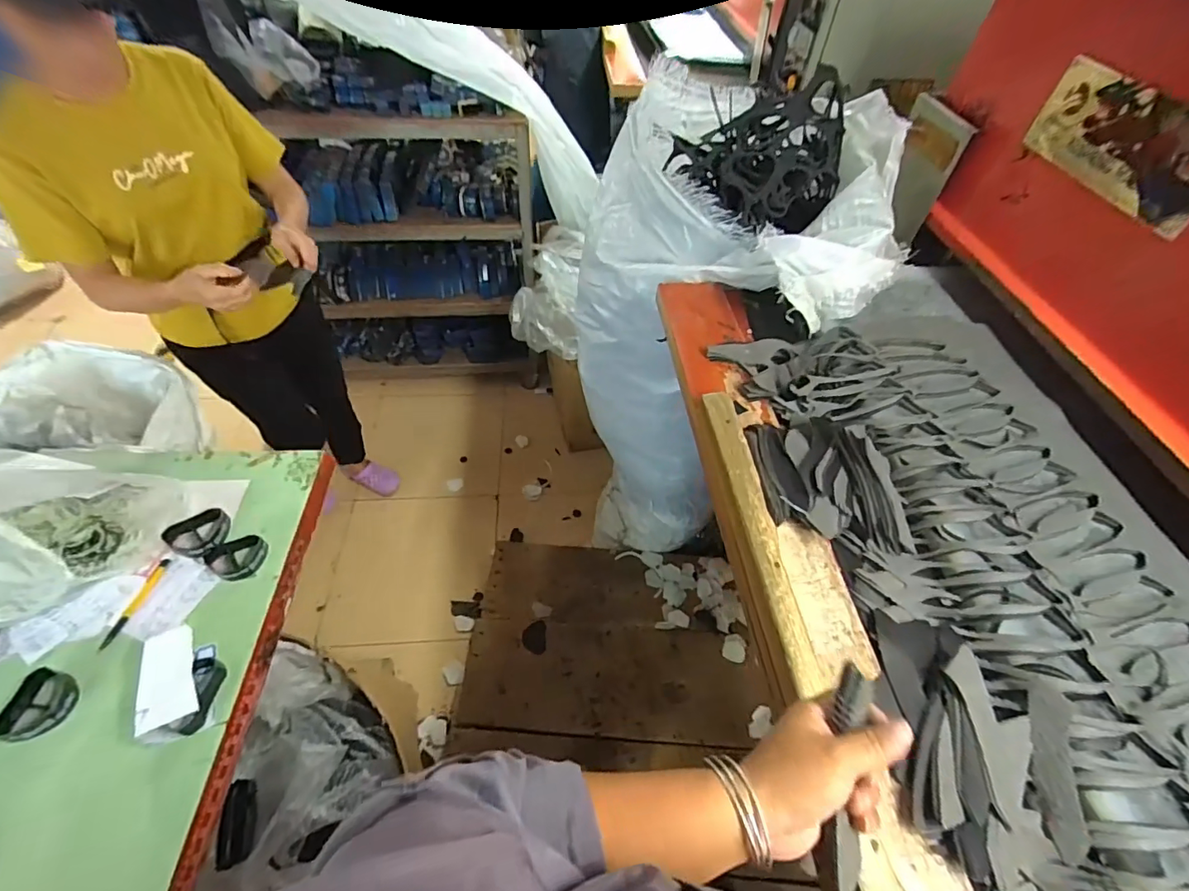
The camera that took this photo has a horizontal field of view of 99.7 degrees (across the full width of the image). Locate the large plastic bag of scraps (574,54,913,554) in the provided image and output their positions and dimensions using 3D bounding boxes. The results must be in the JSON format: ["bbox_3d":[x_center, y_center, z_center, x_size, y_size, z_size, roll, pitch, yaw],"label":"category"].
[{"bbox_3d":[0.235,-0.167,1.224,0.450,1.136,0.542,-16,55,-16],"label":"large plastic bag of scraps"}]

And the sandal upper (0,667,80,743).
[{"bbox_3d":[-0.756,0.357,0.684,0.082,0.027,0.084,2,52,-3],"label":"sandal upper"}]

